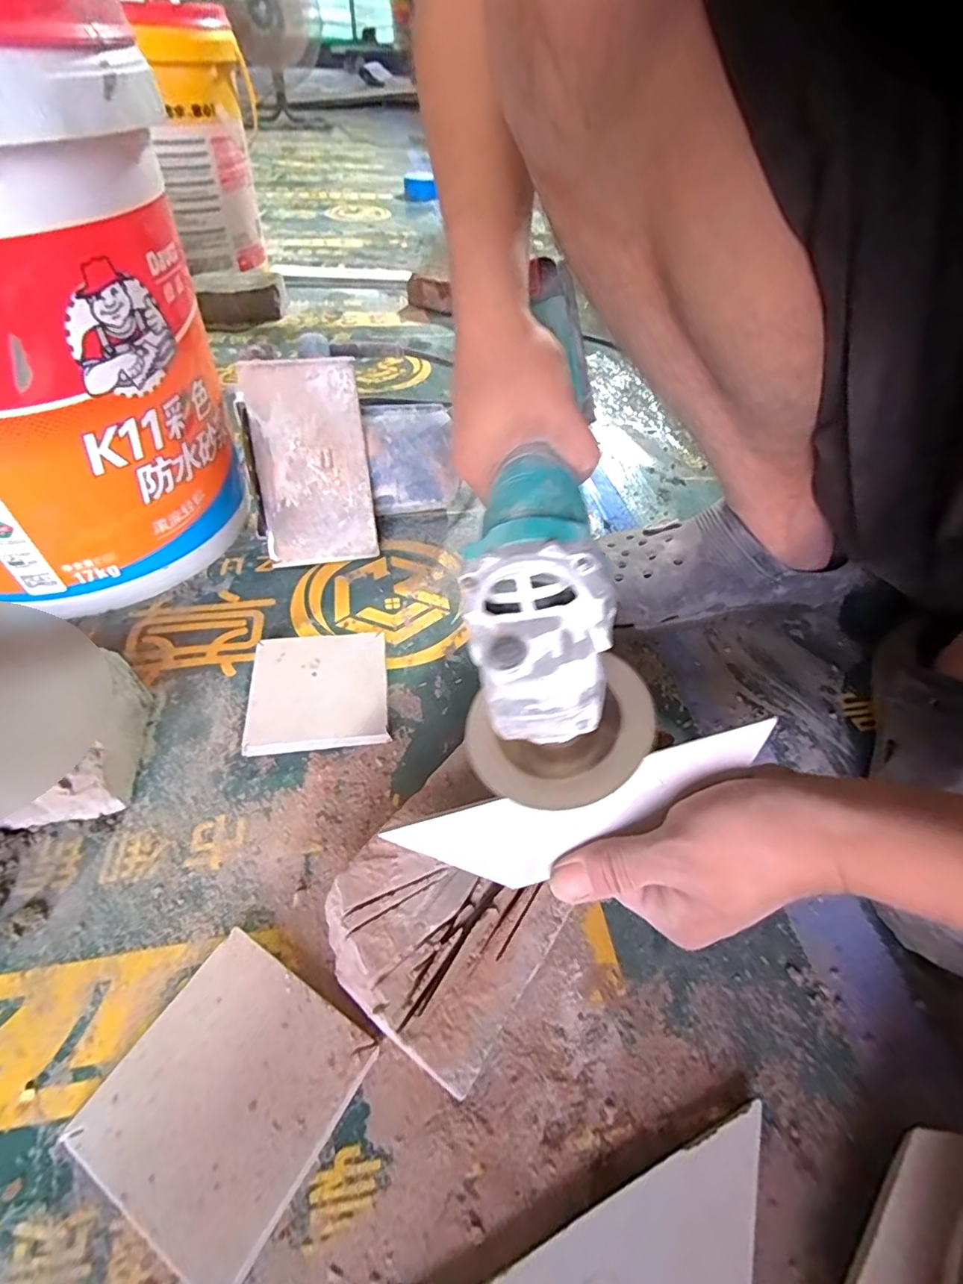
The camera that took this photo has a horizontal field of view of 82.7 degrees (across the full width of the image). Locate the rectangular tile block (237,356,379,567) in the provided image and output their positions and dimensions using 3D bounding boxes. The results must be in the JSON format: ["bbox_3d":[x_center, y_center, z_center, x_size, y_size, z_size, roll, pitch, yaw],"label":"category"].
[{"bbox_3d":[-0.152,-0.159,0.488,0.095,0.172,0.006,-8,13,-10],"label":"rectangular tile block"}]

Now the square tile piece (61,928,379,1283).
[{"bbox_3d":[-0.117,0.207,0.255,0.097,0.011,0.098,27,52,18],"label":"square tile piece"}]

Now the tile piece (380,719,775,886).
[{"bbox_3d":[0.051,0.088,0.270,0.184,0.006,0.044,-18,91,6],"label":"tile piece"}]

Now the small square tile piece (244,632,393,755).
[{"bbox_3d":[-0.121,0.036,0.409,0.095,0.011,0.100,-6,49,-9],"label":"small square tile piece"}]

